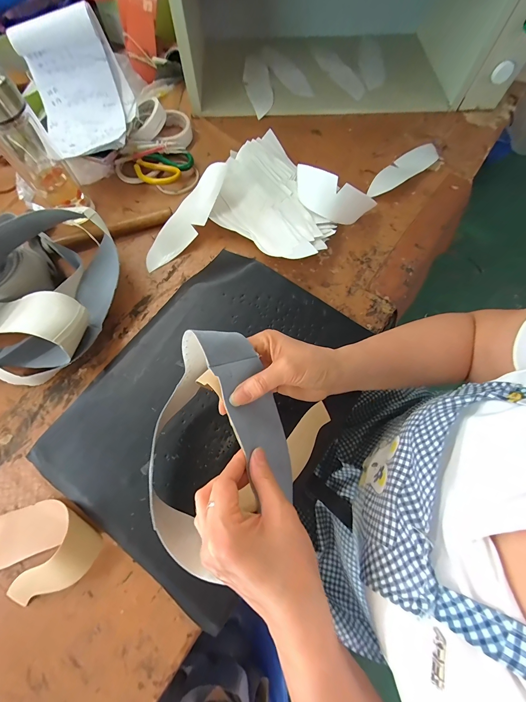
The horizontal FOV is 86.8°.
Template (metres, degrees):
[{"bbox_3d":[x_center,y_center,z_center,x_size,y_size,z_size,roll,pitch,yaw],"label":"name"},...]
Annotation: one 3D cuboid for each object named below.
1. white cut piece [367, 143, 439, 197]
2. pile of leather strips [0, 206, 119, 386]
[{"bbox_3d":[0.286,-0.373,0.574,0.216,0.017,0.053,-37,74,-13],"label":"white cut piece"},{"bbox_3d":[-0.401,-0.098,0.400,0.334,0.109,0.231,12,70,4],"label":"pile of leather strips"}]

